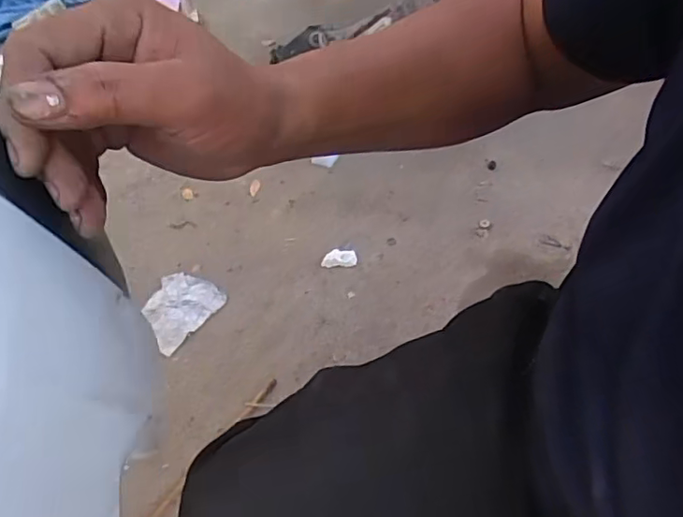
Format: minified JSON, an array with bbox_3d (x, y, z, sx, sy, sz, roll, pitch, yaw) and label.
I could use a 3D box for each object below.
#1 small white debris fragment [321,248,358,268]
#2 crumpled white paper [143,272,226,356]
[{"bbox_3d":[-0.004,0.001,1.116,0.068,0.025,0.030,-3,48,0],"label":"small white debris fragment"},{"bbox_3d":[-0.307,0.092,1.070,0.132,0.008,0.152,23,50,27],"label":"crumpled white paper"}]

